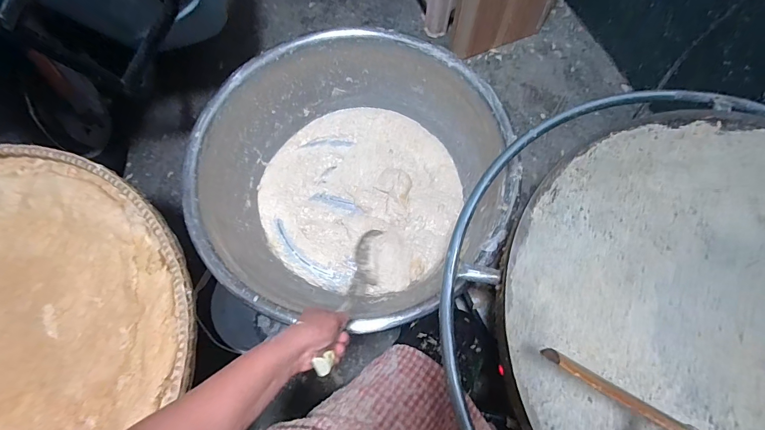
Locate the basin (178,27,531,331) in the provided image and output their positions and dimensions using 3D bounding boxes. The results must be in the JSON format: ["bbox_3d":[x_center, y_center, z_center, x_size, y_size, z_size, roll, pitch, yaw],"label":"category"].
[{"bbox_3d":[-0.055,-0.079,0.768,0.577,0.200,0.574,-1,69,2],"label":"basin"}]

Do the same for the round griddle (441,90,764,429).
[{"bbox_3d":[0.403,0.132,0.440,0.629,0.052,0.664,-1,69,2],"label":"round griddle"}]

